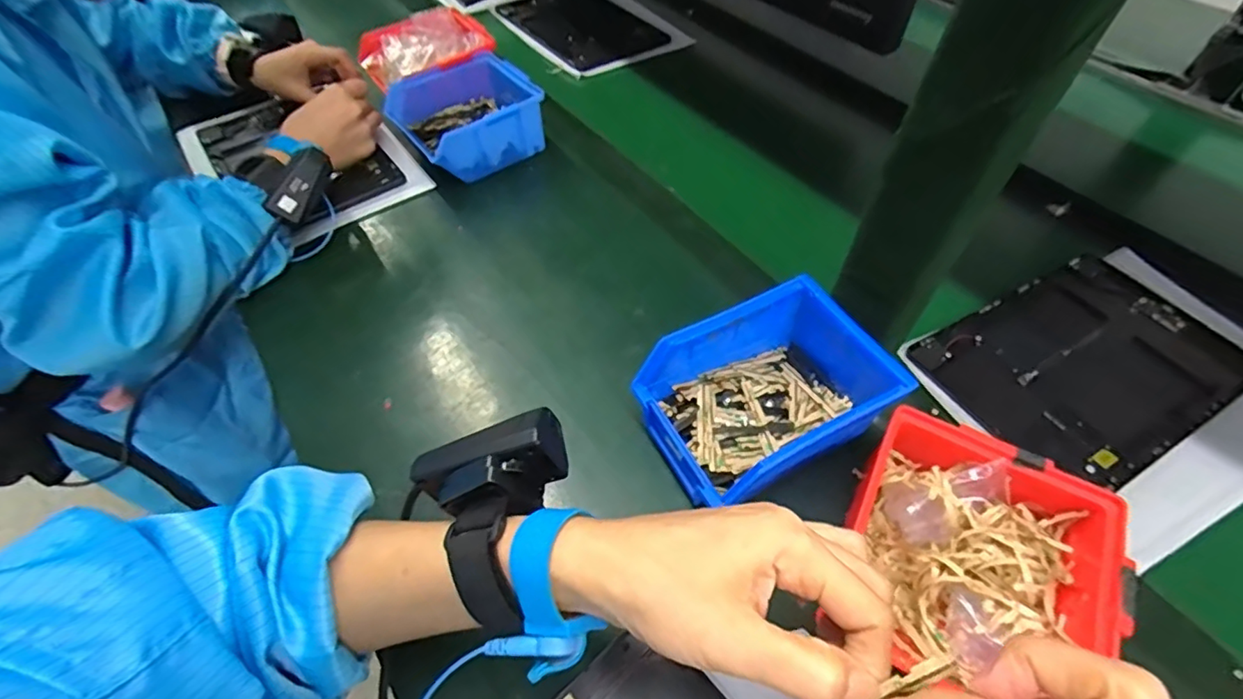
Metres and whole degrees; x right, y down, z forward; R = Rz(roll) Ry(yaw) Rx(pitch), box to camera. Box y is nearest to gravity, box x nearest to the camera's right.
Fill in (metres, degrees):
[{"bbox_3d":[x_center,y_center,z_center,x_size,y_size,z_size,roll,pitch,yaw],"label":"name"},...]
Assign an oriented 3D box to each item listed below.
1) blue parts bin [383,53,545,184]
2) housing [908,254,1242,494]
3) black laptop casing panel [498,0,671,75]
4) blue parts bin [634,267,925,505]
[{"bbox_3d":[-0.160,-0.243,0.591,0.132,0.074,0.127,-28,60,-22],"label":"blue parts bin"},{"bbox_3d":[0.369,0.009,0.441,0.232,0.008,0.152,-24,57,-18],"label":"housing"},{"bbox_3d":[-0.048,-0.470,0.798,0.168,0.013,0.244,-26,59,-20],"label":"black laptop casing panel"},{"bbox_3d":[0.096,0.033,0.370,0.151,0.078,0.109,-21,58,-18],"label":"blue parts bin"}]

